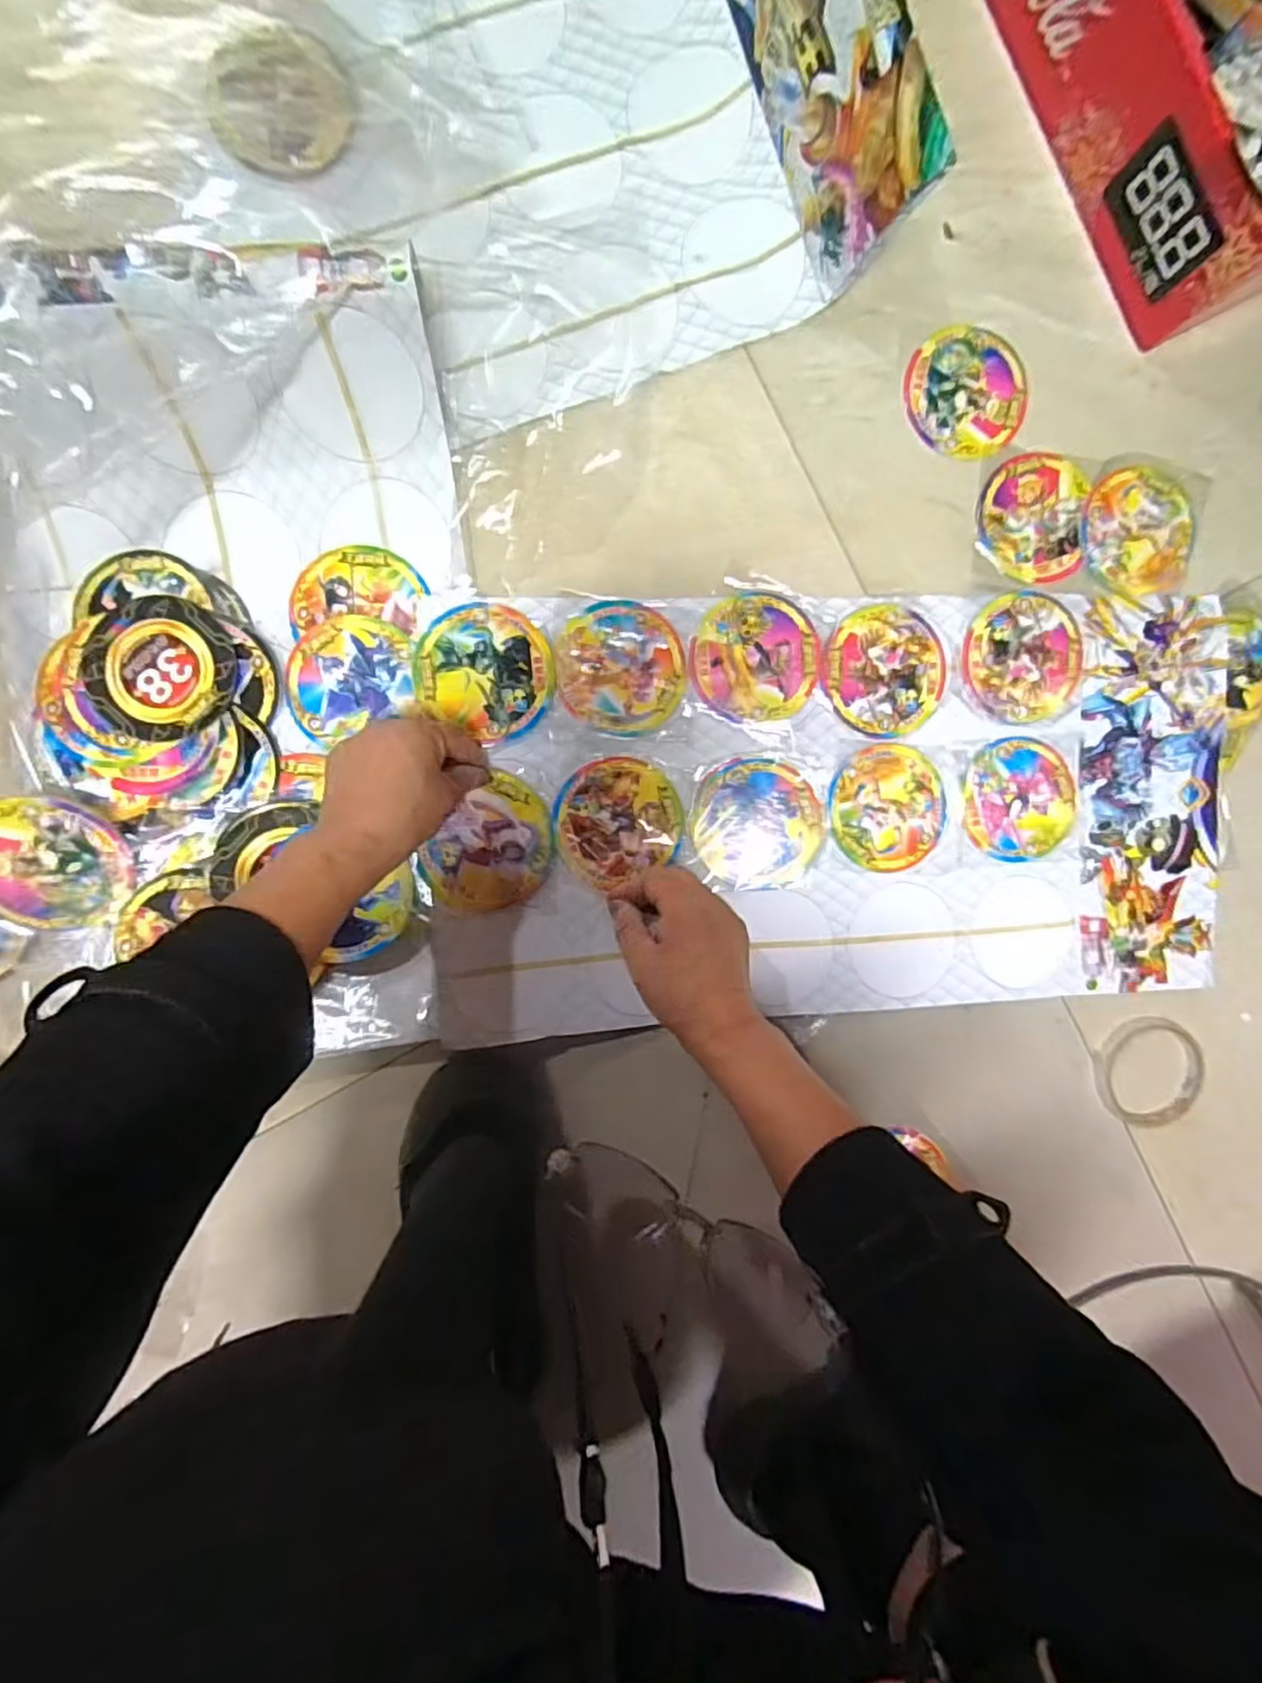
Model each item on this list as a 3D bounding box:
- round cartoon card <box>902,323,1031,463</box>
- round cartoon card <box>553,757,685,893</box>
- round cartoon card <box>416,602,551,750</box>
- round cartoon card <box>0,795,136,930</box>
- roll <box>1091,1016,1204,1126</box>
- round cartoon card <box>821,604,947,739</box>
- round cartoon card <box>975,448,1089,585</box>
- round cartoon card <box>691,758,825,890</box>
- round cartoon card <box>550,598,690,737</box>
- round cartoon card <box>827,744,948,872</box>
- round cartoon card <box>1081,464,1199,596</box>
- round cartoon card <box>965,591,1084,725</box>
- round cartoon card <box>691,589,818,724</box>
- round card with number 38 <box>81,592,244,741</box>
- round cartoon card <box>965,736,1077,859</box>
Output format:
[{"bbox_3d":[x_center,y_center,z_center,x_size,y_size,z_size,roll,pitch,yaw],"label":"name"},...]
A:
[{"bbox_3d":[0.257,-0.342,0.520,0.095,0.006,0.096,0,90,-5],"label":"round cartoon card"},{"bbox_3d":[-0.009,-0.017,0.503,0.092,0.004,0.087,0,90,-5],"label":"round cartoon card"},{"bbox_3d":[-0.104,-0.122,0.485,0.097,0.005,0.090,0,92,-8],"label":"round cartoon card"},{"bbox_3d":[-0.389,0.016,0.452,0.092,0.007,0.094,-7,117,-15],"label":"round cartoon card"},{"bbox_3d":[0.424,0.188,0.555,0.095,0.009,0.086,44,86,-4],"label":"roll"},{"bbox_3d":[0.191,-0.128,0.512,0.093,0.007,0.094,0,90,-5],"label":"round cartoon card"},{"bbox_3d":[0.310,-0.251,0.526,0.087,0.005,0.097,2,90,-5],"label":"round cartoon card"},{"bbox_3d":[0.095,-0.012,0.508,0.094,0.009,0.093,0,90,-5],"label":"round cartoon card"},{"bbox_3d":[-0.007,-0.126,0.498,0.093,0.006,0.093,0,90,-5],"label":"round cartoon card"},{"bbox_3d":[0.197,-0.026,0.521,0.093,0.006,0.093,0,90,-5],"label":"round cartoon card"},{"bbox_3d":[0.400,-0.244,0.537,0.093,0.008,0.092,0,91,-6],"label":"round cartoon card"},{"bbox_3d":[0.305,-0.142,0.526,0.093,0.006,0.095,0,90,-5],"label":"round cartoon card"},{"bbox_3d":[0.092,-0.136,0.505,0.092,0.007,0.090,0,90,-5],"label":"round cartoon card"},{"bbox_3d":[-0.318,-0.118,0.461,0.094,0.007,0.094,0,89,-7],"label":"round card with number 38"},{"bbox_3d":[0.307,-0.033,0.534,0.088,0.004,0.092,0,90,-5],"label":"round cartoon card"}]

